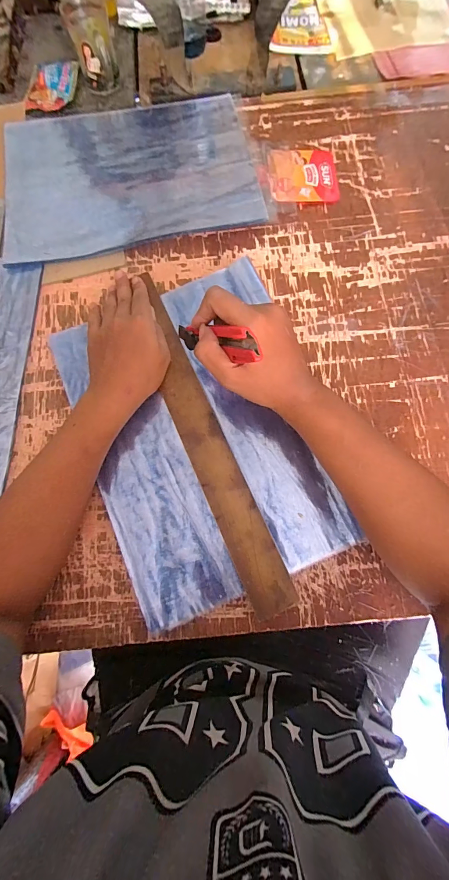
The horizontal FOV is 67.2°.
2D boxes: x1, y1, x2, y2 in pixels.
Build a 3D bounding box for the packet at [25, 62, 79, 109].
[{"bbox_3d":[-0.292,-0.603,0.582,0.077,0.020,0.113,7,75,3],"label":"packet"}]

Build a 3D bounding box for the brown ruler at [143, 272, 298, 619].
[{"bbox_3d":[-0.025,-0.005,0.392,0.052,0.007,0.403,-24,77,-2],"label":"brown ruler"}]

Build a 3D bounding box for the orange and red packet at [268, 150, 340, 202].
[{"bbox_3d":[0.115,-0.387,0.493,0.097,0.009,0.096,0,74,1],"label":"orange and red packet"}]

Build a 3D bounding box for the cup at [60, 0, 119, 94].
[{"bbox_3d":[-0.206,-0.624,0.538,0.065,0.081,0.082,-15,75,-4],"label":"cup"}]

